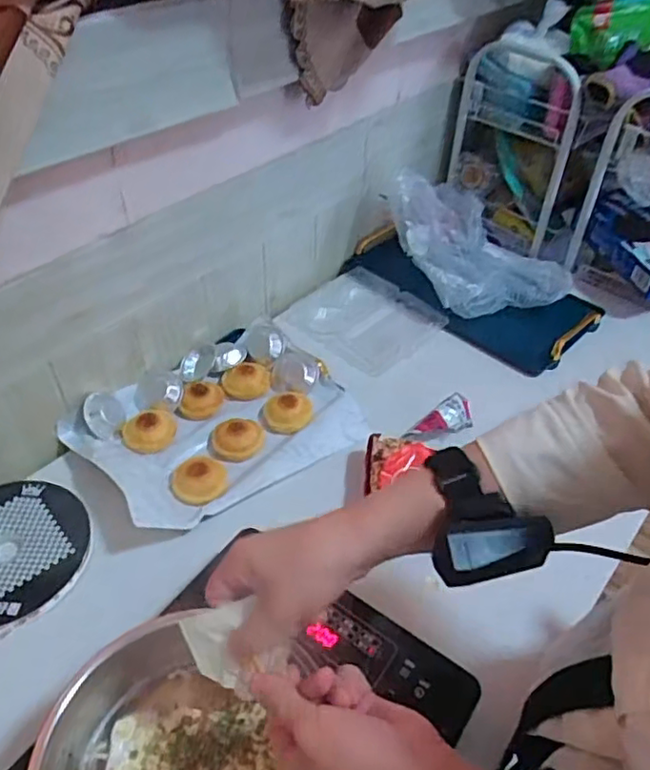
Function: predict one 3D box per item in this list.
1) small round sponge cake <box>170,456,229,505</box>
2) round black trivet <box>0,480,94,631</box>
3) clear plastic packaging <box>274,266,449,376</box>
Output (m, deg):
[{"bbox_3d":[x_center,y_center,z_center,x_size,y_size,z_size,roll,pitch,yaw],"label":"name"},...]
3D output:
[{"bbox_3d":[-0.151,0.116,0.751,0.066,0.026,0.056,-6,44,-8],"label":"small round sponge cake"},{"bbox_3d":[-0.351,0.184,0.685,0.174,0.020,0.173,1,43,-1],"label":"round black trivet"},{"bbox_3d":[0.058,-0.109,1.009,0.213,0.033,0.200,31,50,27],"label":"clear plastic packaging"}]

